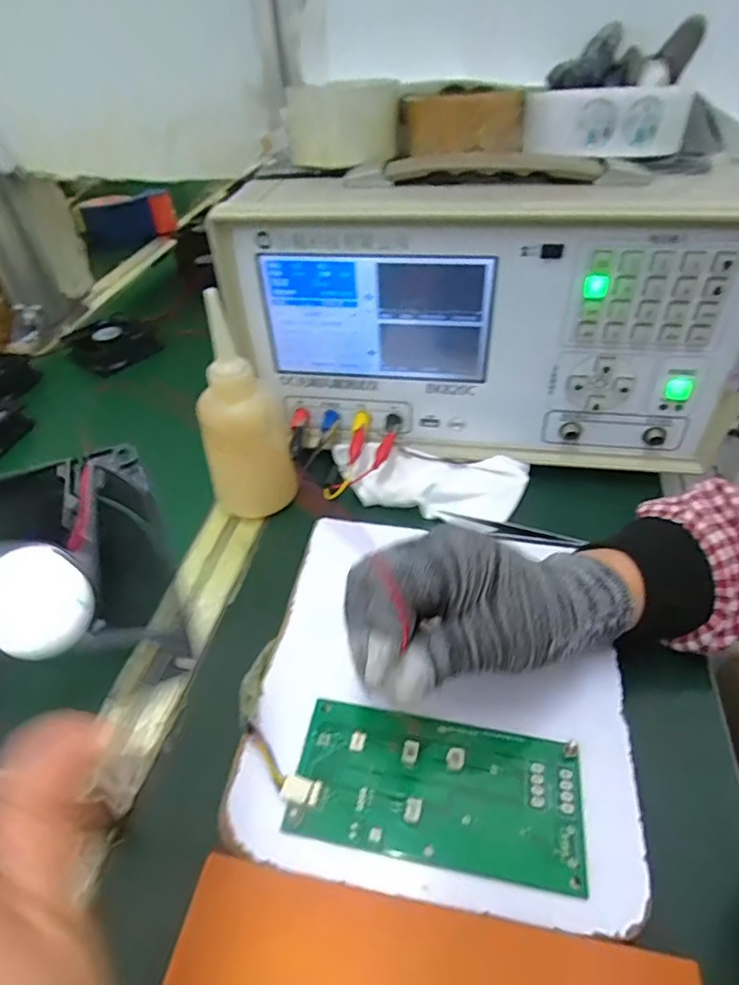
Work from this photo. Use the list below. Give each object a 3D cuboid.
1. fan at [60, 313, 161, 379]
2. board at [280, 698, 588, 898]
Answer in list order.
[{"bbox_3d":[-0.282,-0.166,0.623,0.081,0.025,0.078,-34,51,-29],"label":"fan"},{"bbox_3d":[0.032,0.138,0.269,0.134,0.008,0.065,6,44,10],"label":"board"}]

